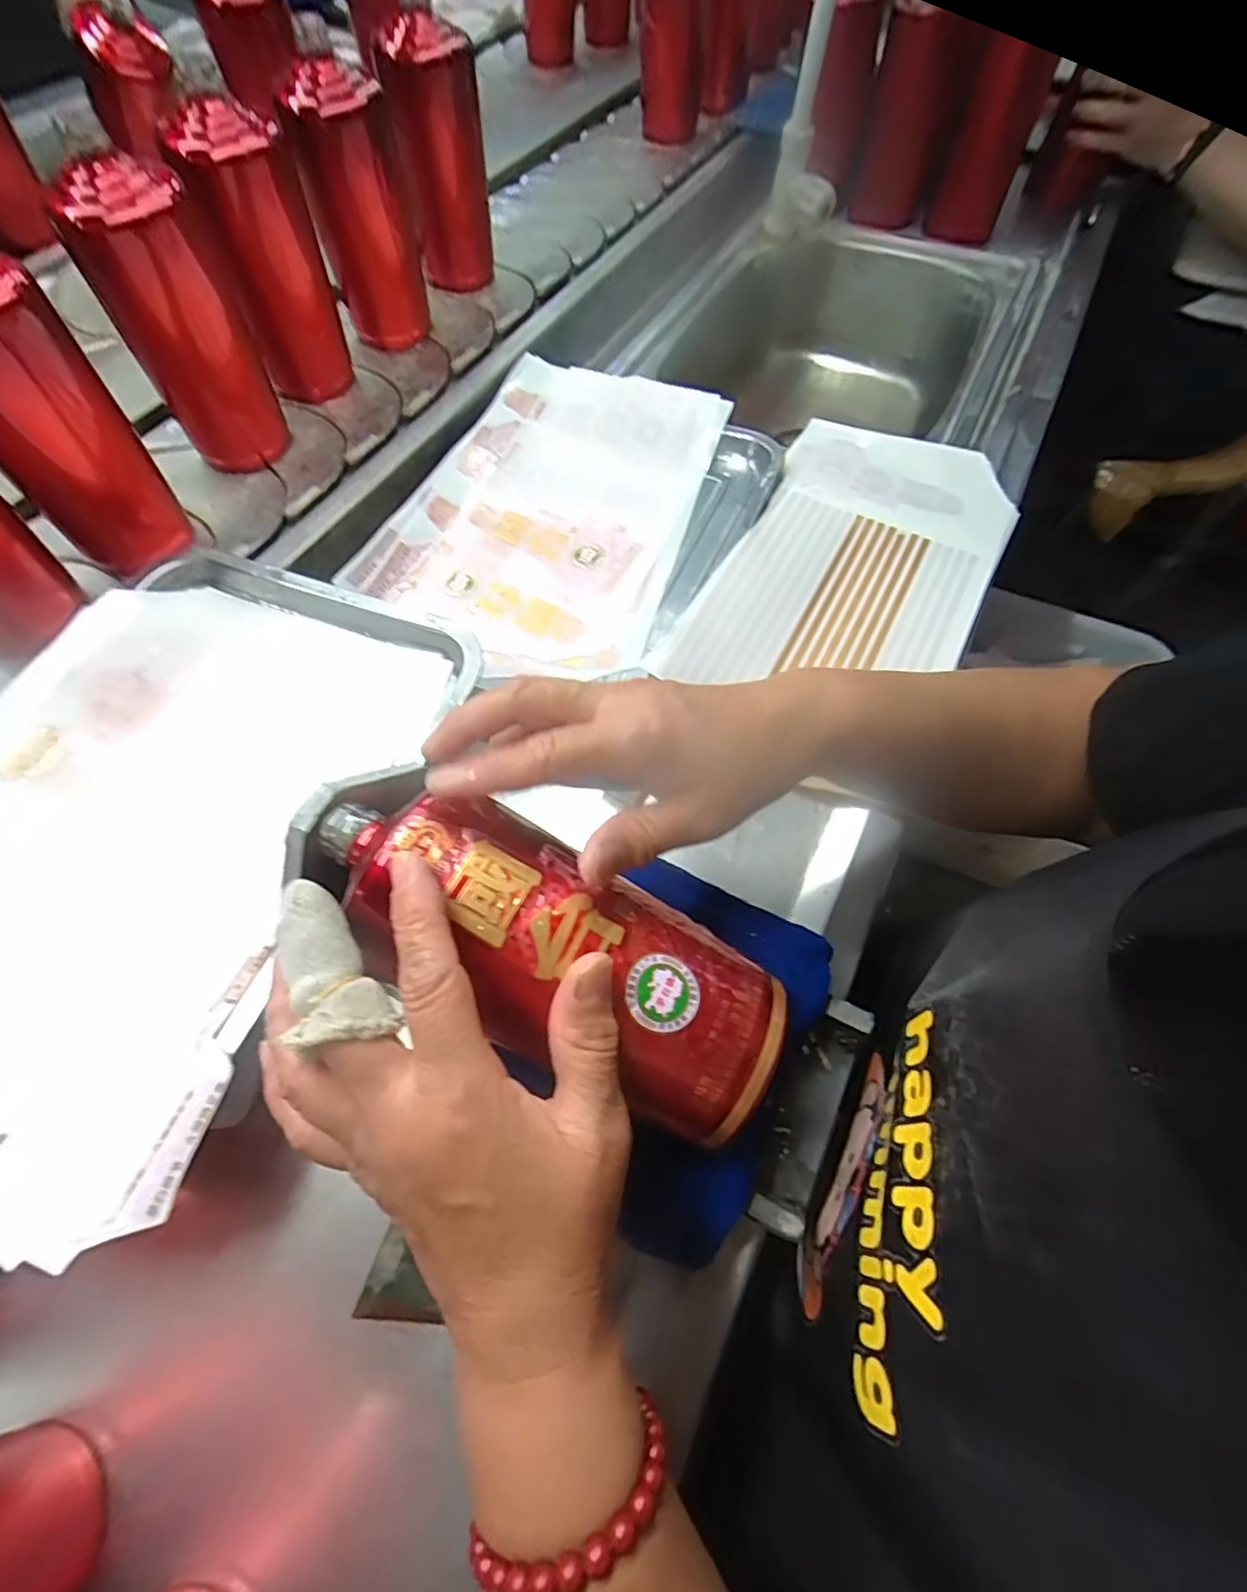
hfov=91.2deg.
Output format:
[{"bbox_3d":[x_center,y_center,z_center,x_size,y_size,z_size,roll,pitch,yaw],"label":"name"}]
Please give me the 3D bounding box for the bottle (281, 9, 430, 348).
[{"bbox_3d":[-0.236,-0.529,0.544,0.077,0.191,0.072,-16,65,-9],"label":"bottle"}]

